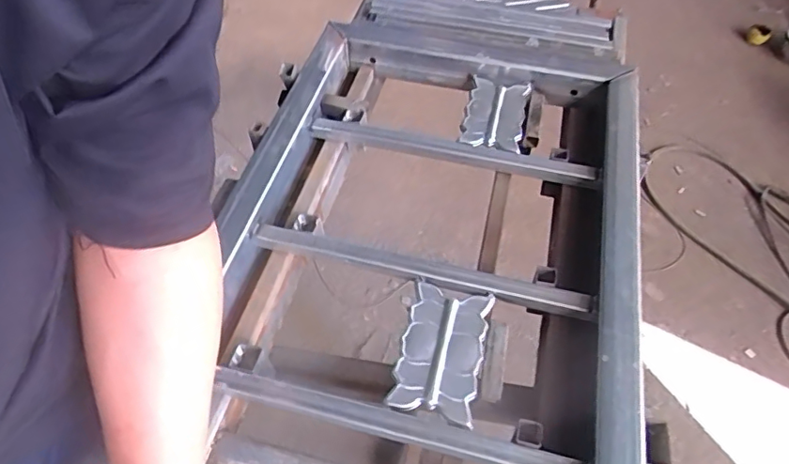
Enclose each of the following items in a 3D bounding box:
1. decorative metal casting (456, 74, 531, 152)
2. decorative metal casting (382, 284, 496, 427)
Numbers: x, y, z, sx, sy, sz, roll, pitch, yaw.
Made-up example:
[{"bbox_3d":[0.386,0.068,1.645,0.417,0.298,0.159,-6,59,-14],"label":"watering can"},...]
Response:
[{"bbox_3d":[0.133,-0.159,0.716,0.076,0.017,0.128,12,54,8],"label":"decorative metal casting"},{"bbox_3d":[0.046,0.110,0.518,0.075,0.013,0.132,12,54,8],"label":"decorative metal casting"}]

